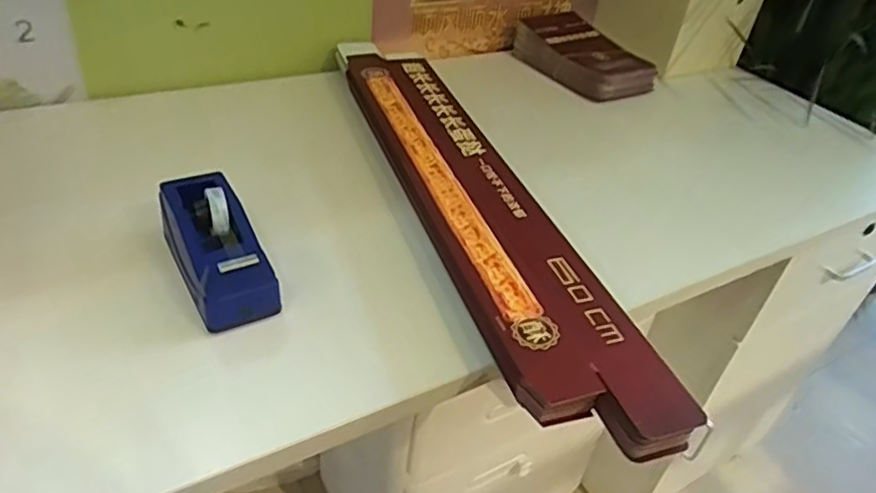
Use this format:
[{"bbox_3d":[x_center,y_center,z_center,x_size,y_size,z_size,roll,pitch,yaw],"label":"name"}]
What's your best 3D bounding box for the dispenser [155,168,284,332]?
[{"bbox_3d":[-0.197,0.000,0.552,0.064,0.076,0.152,-20,57,-31],"label":"dispenser"}]

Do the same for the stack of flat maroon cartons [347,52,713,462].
[{"bbox_3d":[0.027,-0.051,0.679,0.129,0.059,0.657,-9,40,-19],"label":"stack of flat maroon cartons"}]

